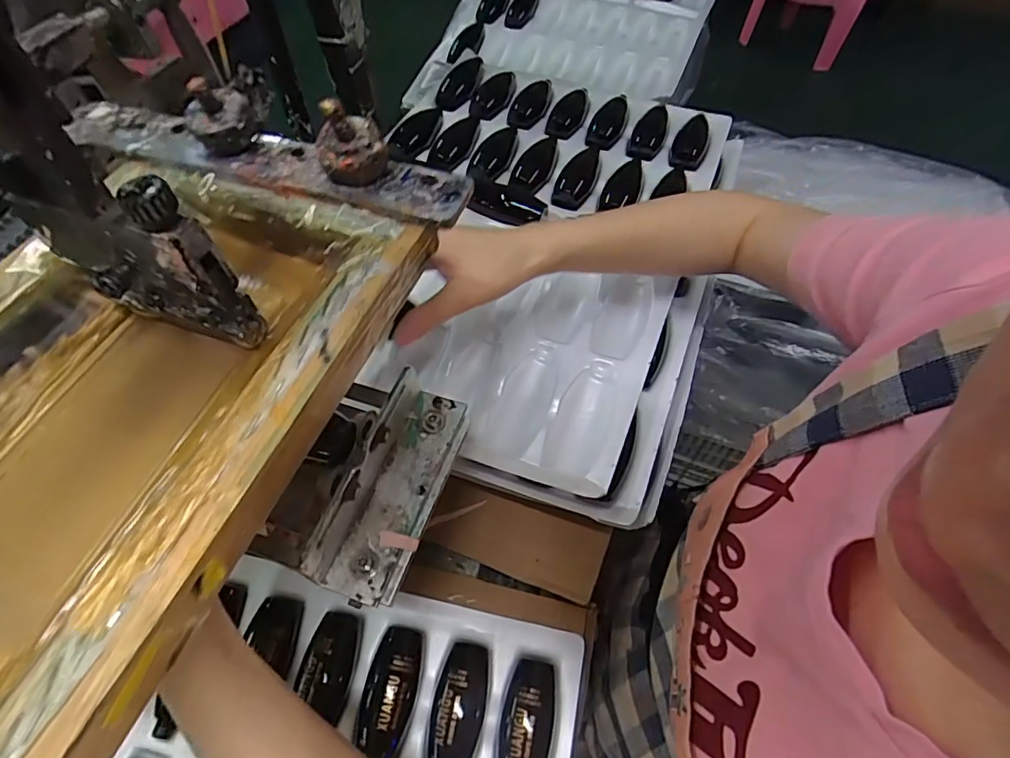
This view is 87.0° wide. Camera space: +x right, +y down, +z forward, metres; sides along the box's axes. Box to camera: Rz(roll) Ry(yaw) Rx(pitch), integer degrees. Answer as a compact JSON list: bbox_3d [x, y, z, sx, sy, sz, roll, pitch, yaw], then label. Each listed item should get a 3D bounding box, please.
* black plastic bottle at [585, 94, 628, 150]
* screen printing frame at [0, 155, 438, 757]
[{"bbox_3d":[0.130,-0.318,0.653,0.036,0.021,0.108,19,57,15],"label":"black plastic bottle"},{"bbox_3d":[-0.151,0.008,0.202,0.168,0.035,0.231,16,57,13],"label":"screen printing frame"}]

